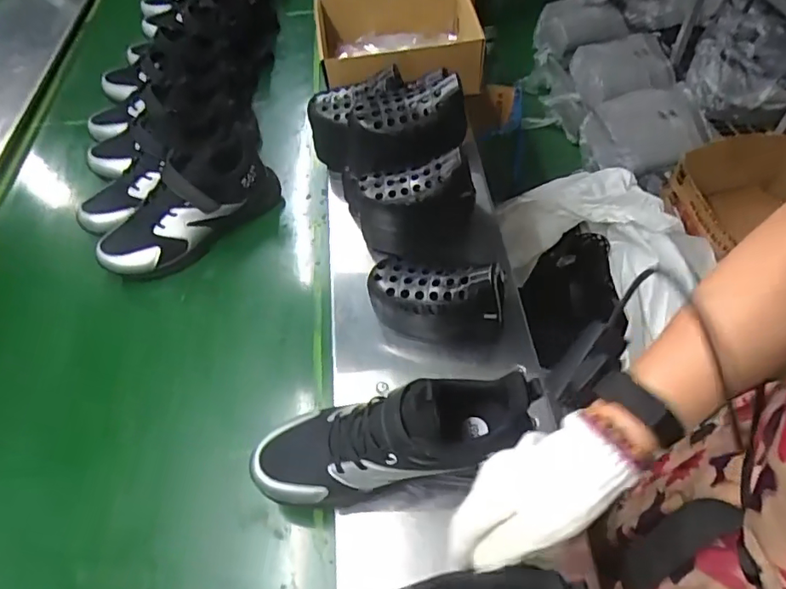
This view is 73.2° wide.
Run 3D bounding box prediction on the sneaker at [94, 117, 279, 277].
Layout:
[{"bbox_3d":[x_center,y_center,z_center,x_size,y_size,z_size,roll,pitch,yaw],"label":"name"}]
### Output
[{"bbox_3d":[-0.299,-0.130,0.778,0.278,0.111,0.125,-25,55,-14],"label":"sneaker"}]

